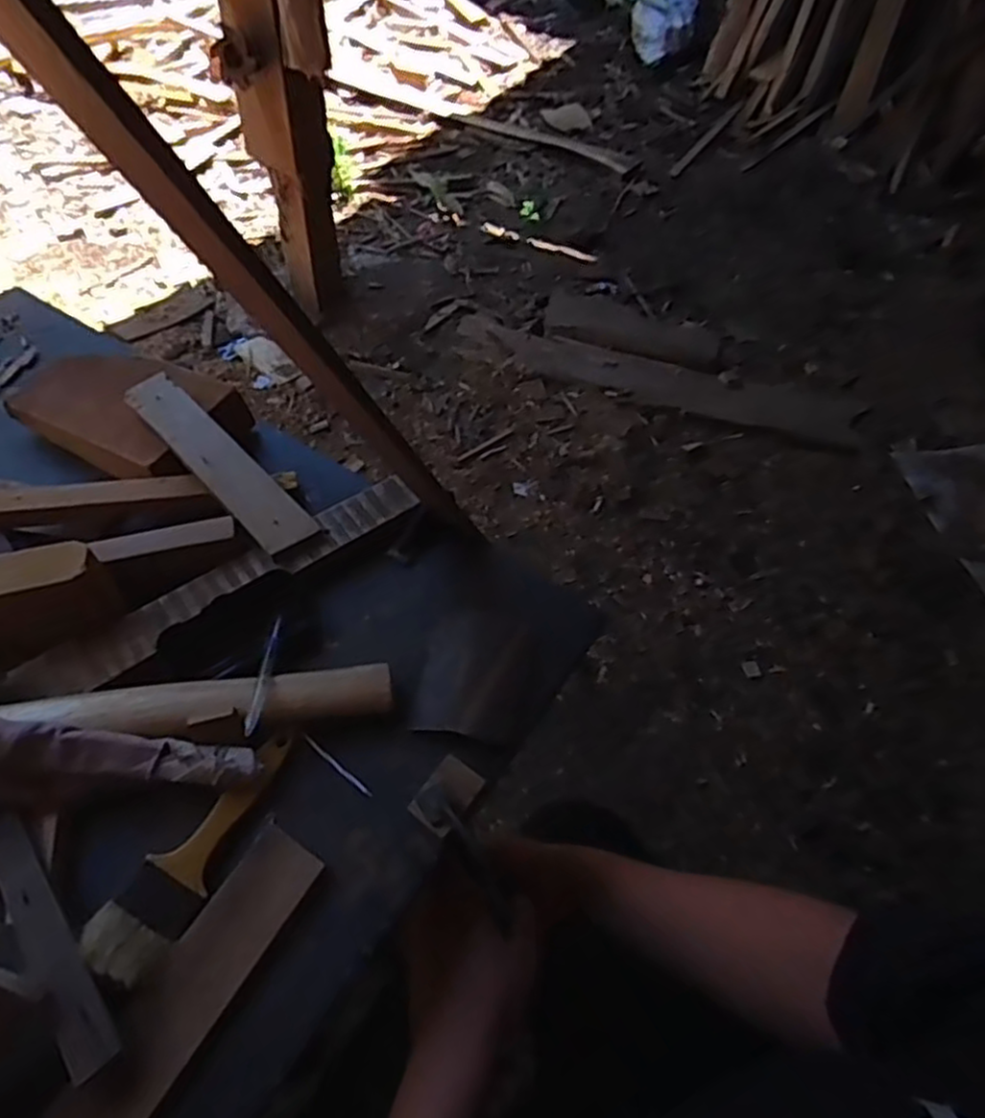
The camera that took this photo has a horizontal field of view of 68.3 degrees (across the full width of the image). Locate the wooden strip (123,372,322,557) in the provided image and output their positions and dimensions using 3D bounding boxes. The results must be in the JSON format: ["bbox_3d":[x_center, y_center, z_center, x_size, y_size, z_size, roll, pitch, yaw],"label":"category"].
[{"bbox_3d":[-0.232,-0.086,0.609,0.045,0.007,0.219,-38,70,-26],"label":"wooden strip"}]

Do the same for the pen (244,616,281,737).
[{"bbox_3d":[-0.157,0.078,0.505,0.010,0.010,0.111,0,35,-5],"label":"pen"}]

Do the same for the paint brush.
[{"bbox_3d":[-0.177,0.179,0.454,0.045,0.010,0.160,28,56,17],"label":"paint brush"}]

